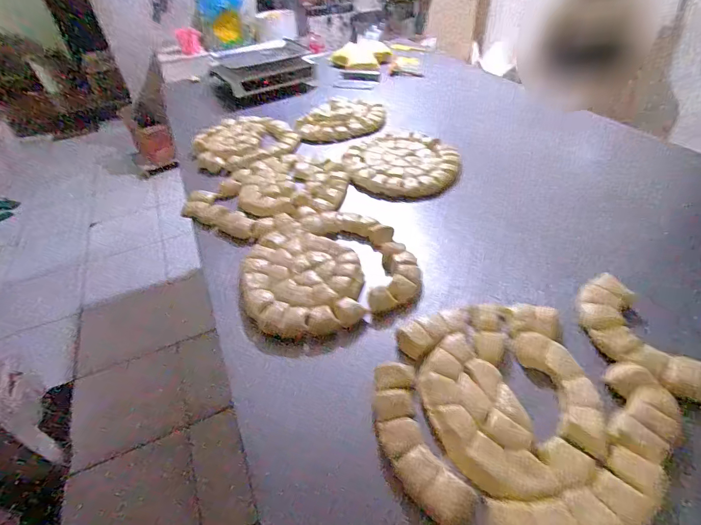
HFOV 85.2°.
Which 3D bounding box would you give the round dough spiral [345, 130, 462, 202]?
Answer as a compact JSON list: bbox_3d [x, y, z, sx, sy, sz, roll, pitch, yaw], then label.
[{"bbox_3d":[0.126,-0.247,0.945,0.269,0.023,0.287,-3,43,2],"label":"round dough spiral"}]

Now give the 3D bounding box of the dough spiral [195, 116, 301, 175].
[{"bbox_3d":[-0.288,-0.341,1.057,0.268,0.032,0.319,-18,44,-14],"label":"dough spiral"}]

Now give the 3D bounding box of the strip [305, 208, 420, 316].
[{"bbox_3d":[0.026,-0.027,0.694,0.124,0.023,0.283,-23,46,-19],"label":"strip"}]

